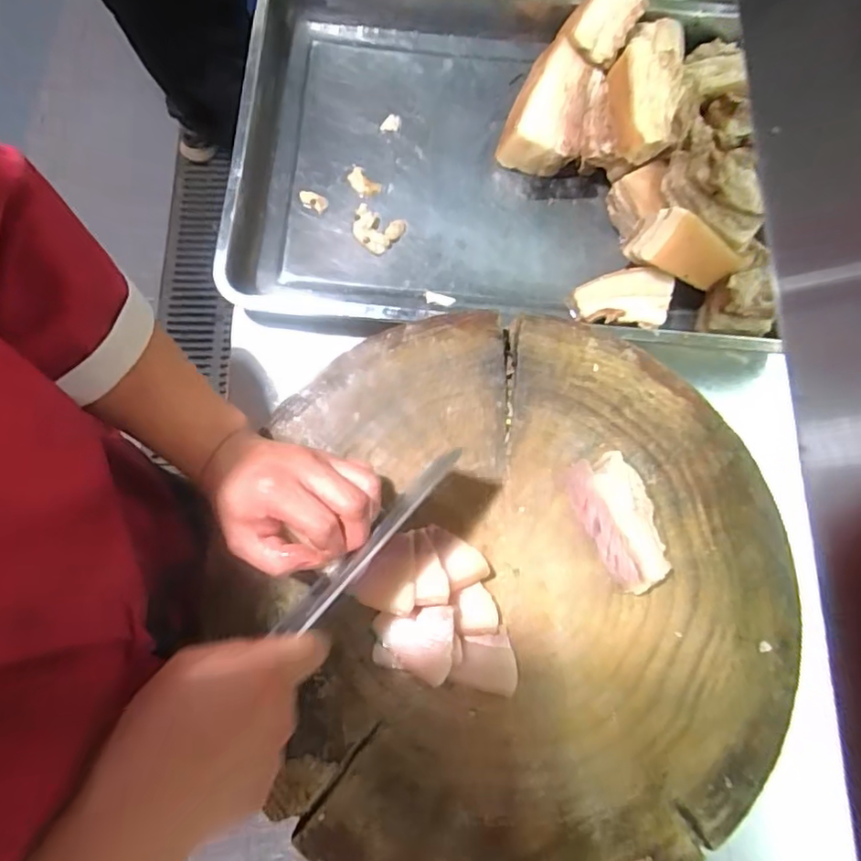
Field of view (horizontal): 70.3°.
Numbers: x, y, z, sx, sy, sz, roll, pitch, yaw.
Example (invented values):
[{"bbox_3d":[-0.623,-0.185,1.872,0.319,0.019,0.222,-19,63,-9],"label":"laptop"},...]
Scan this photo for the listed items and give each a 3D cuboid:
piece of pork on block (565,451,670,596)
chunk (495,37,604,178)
[{"bbox_3d":[0.150,0.073,0.483,0.051,0.033,0.107,-18,77,-6],"label":"piece of pork on block"},{"bbox_3d":[0.132,-0.335,0.654,0.088,0.059,0.125,21,77,3],"label":"chunk"}]

